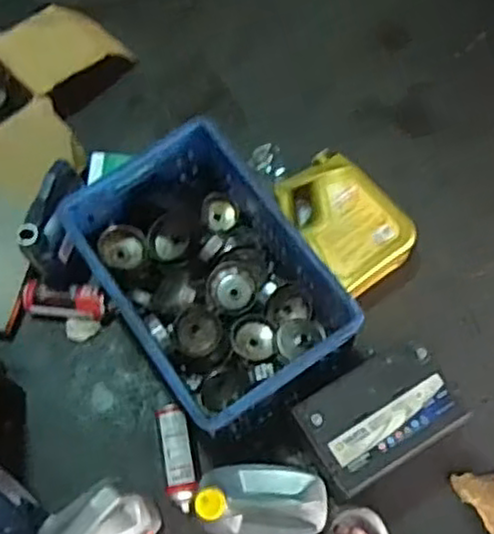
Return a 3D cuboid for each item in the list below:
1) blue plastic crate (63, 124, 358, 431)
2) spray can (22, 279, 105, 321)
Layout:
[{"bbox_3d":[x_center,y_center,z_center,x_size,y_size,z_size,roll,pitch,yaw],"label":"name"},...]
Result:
[{"bbox_3d":[-0.078,0.015,1.295,0.317,0.207,0.505,-34,72,-10],"label":"blue plastic crate"},{"bbox_3d":[-0.358,0.065,1.404,0.160,0.058,0.063,6,71,2],"label":"spray can"}]

